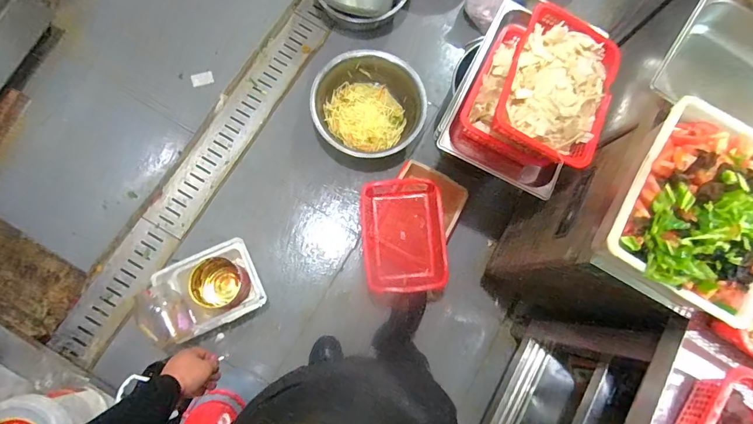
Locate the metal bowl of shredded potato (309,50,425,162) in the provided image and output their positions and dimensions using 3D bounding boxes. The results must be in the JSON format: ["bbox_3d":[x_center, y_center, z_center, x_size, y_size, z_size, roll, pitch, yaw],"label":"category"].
[{"bbox_3d":[-0.027,-0.383,1.463,0.387,0.211,0.362,1,78,-5],"label":"metal bowl of shredded potato"}]

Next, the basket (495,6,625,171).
[{"bbox_3d":[0.439,-0.305,0.956,0.258,0.087,0.360,24,77,1],"label":"basket"}]

